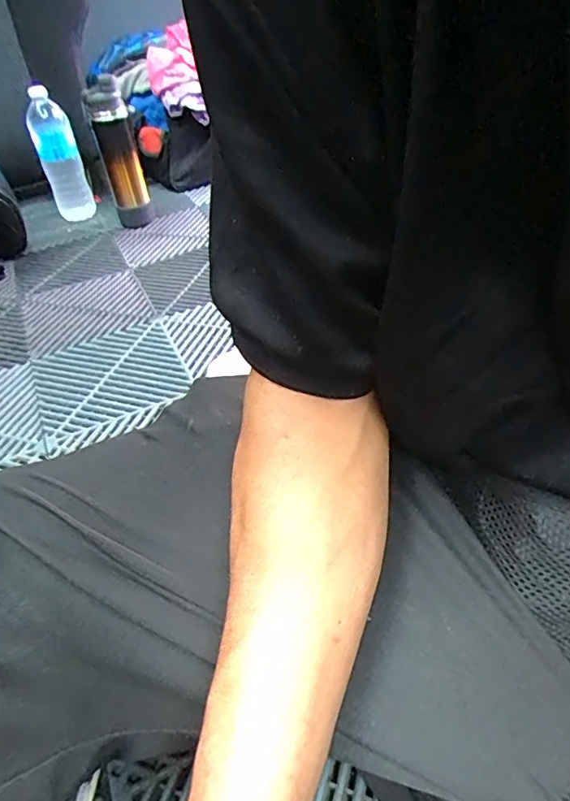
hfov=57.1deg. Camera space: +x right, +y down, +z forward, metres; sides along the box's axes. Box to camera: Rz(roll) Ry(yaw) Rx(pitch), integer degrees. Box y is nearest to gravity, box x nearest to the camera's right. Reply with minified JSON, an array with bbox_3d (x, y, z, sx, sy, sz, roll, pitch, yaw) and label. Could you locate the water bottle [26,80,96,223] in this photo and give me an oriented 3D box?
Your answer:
[{"bbox_3d":[-0.466,-0.506,1.091,0.075,0.241,0.076,-16,43,-11],"label":"water bottle"}]

